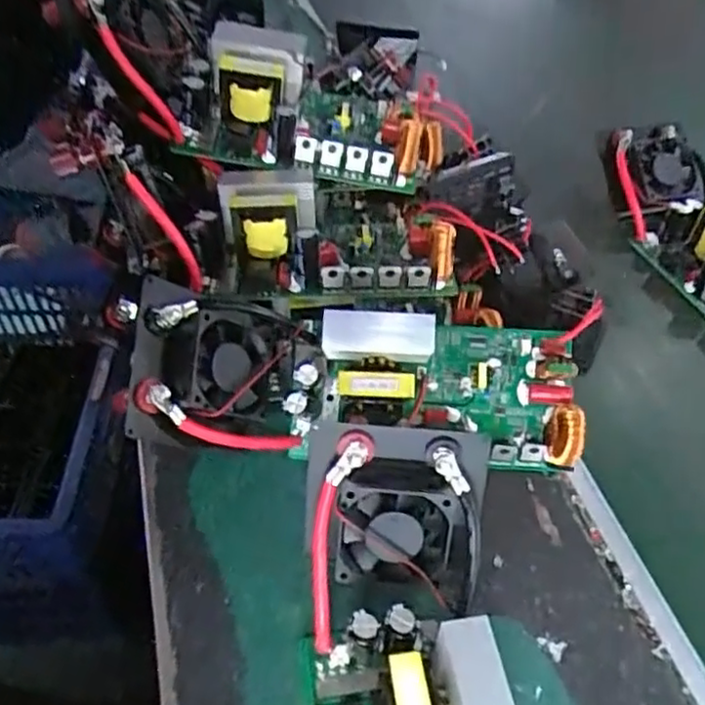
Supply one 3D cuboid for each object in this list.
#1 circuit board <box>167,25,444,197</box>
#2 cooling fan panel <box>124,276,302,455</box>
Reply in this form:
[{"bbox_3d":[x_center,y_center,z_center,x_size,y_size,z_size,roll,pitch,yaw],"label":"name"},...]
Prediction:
[{"bbox_3d":[-0.029,-0.193,0.547,0.201,0.079,0.107,6,47,1],"label":"circuit board"},{"bbox_3d":[-0.082,0.012,0.427,0.104,0.032,0.095,14,73,-31],"label":"cooling fan panel"}]

